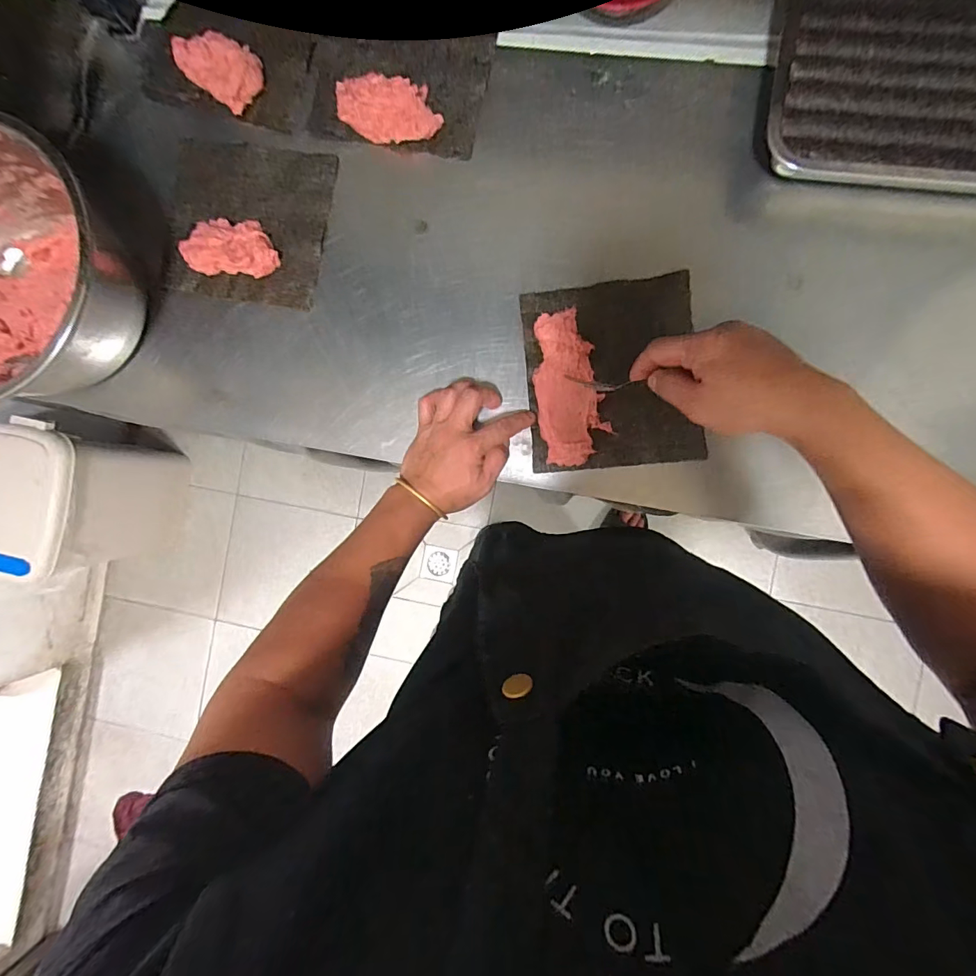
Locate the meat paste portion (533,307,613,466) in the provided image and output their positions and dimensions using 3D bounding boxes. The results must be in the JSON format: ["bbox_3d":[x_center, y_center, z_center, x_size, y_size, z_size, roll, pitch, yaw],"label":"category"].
[{"bbox_3d":[0.085,-0.109,0.496,0.070,0.019,0.161,-12,88,7],"label":"meat paste portion"}]

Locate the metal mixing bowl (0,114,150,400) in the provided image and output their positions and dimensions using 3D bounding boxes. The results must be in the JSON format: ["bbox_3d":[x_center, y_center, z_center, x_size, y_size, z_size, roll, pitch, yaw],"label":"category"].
[{"bbox_3d":[-0.522,-0.226,0.509,0.255,0.125,0.268,0,89,7],"label":"metal mixing bowl"}]

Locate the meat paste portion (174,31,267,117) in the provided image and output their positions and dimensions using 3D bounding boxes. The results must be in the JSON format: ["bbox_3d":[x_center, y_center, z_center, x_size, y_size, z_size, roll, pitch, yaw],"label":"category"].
[{"bbox_3d":[-0.309,-0.491,0.533,0.091,0.033,0.067,41,94,6],"label":"meat paste portion"}]

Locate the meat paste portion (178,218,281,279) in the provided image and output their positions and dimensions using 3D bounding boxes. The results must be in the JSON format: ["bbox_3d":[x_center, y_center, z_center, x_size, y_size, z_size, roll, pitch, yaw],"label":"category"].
[{"bbox_3d":[-0.300,-0.281,0.532,0.108,0.024,0.063,5,90,7],"label":"meat paste portion"}]

